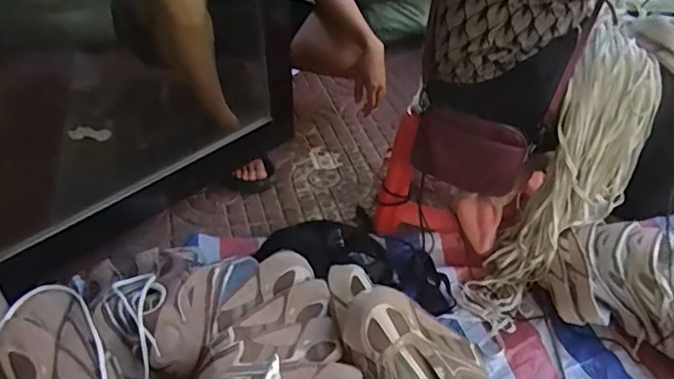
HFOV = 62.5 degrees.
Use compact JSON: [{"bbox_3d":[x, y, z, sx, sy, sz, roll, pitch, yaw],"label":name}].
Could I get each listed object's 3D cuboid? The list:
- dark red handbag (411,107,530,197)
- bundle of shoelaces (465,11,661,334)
[{"bbox_3d":[0.229,-0.064,0.976,0.191,0.123,0.046,15,42,17],"label":"dark red handbag"},{"bbox_3d":[0.406,-0.006,0.987,0.142,0.555,0.145,-4,32,-45],"label":"bundle of shoelaces"}]

